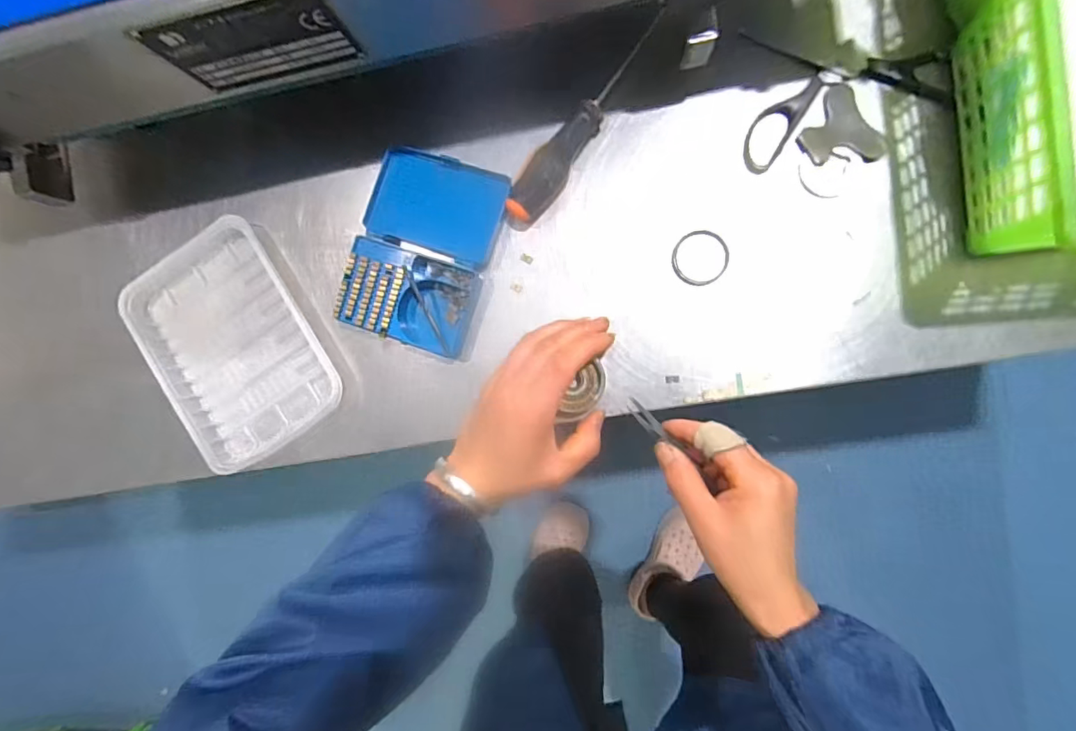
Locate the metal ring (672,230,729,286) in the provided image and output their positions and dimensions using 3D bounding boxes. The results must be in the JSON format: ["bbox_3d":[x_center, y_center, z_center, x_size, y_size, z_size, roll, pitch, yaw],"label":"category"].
[{"bbox_3d":[0.121,-0.080,0.383,0.041,0.004,0.041,0,89,9],"label":"metal ring"}]

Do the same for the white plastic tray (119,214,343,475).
[{"bbox_3d":[-0.257,-0.020,0.427,0.137,0.019,0.190,-32,85,7],"label":"white plastic tray"}]

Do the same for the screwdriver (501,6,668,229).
[{"bbox_3d":[0.029,-0.179,0.387,0.029,0.030,0.169,35,94,8],"label":"screwdriver"}]

